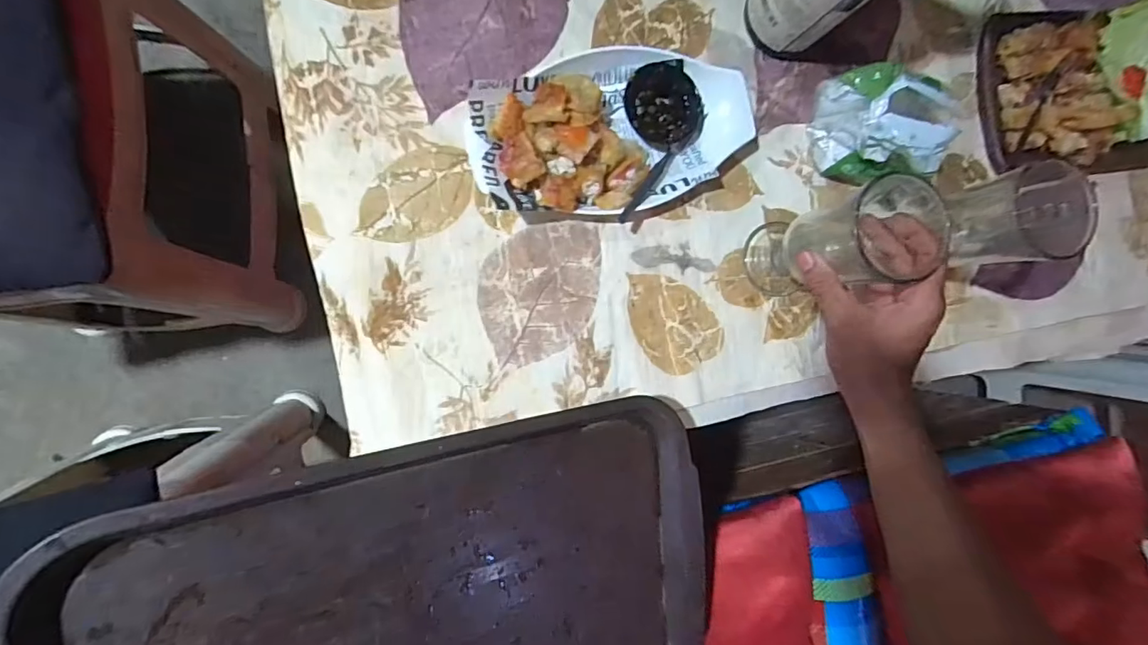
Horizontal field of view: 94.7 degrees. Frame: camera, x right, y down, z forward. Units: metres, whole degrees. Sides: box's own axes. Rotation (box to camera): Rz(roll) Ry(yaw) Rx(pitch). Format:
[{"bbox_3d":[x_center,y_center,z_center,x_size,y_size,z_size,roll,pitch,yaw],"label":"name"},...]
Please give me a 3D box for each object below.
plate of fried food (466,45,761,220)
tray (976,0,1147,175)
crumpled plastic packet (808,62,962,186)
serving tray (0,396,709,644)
[{"bbox_3d":[0.034,-0.155,0.425,0.227,0.037,0.137,1,89,-10],"label":"plate of fried food"},{"bbox_3d":[0.508,-0.230,0.511,0.245,0.041,0.157,-9,91,-10],"label":"tray"},{"bbox_3d":[0.253,-0.168,0.445,0.056,0.101,0.100,-18,94,-10],"label":"crumpled plastic packet"},{"bbox_3d":[-0.084,0.224,0.357,0.418,0.023,0.301,-8,99,-28],"label":"serving tray"}]

